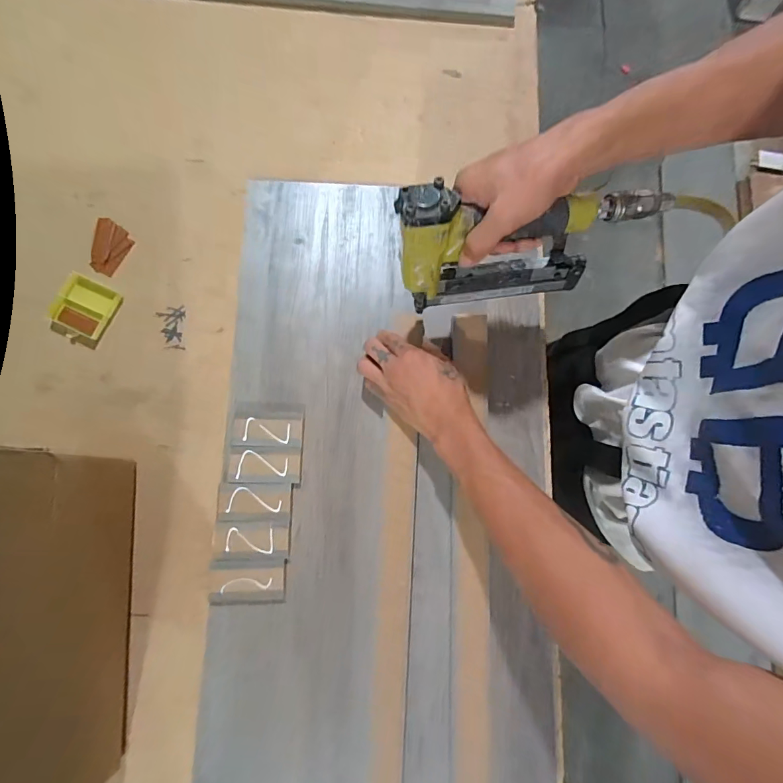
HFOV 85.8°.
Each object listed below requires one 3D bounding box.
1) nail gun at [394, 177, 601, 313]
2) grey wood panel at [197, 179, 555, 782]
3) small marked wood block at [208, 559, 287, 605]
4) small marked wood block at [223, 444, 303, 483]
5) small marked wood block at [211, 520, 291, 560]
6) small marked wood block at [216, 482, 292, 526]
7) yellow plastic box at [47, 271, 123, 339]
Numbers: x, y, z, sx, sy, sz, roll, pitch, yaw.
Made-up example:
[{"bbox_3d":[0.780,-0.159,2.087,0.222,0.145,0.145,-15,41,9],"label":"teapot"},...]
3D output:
[{"bbox_3d":[0.100,-0.139,0.397,0.186,0.121,0.058,-7,79,-2],"label":"nail gun"},{"bbox_3d":[-0.005,0.202,0.451,0.373,0.034,0.951,-2,79,-1],"label":"grey wood panel"},{"bbox_3d":[-0.152,0.200,0.444,0.081,0.004,0.044,-1,80,-3],"label":"small marked wood block"},{"bbox_3d":[-0.142,0.080,0.467,0.083,0.006,0.040,2,80,-3],"label":"small marked wood block"},{"bbox_3d":[-0.151,0.160,0.453,0.081,0.007,0.040,1,80,-3],"label":"small marked wood block"},{"bbox_3d":[-0.150,0.122,0.459,0.078,0.004,0.042,3,80,-2],"label":"small marked wood block"},{"bbox_3d":[-0.366,-0.102,0.506,0.064,0.017,0.061,24,79,2],"label":"yellow plastic box"}]

